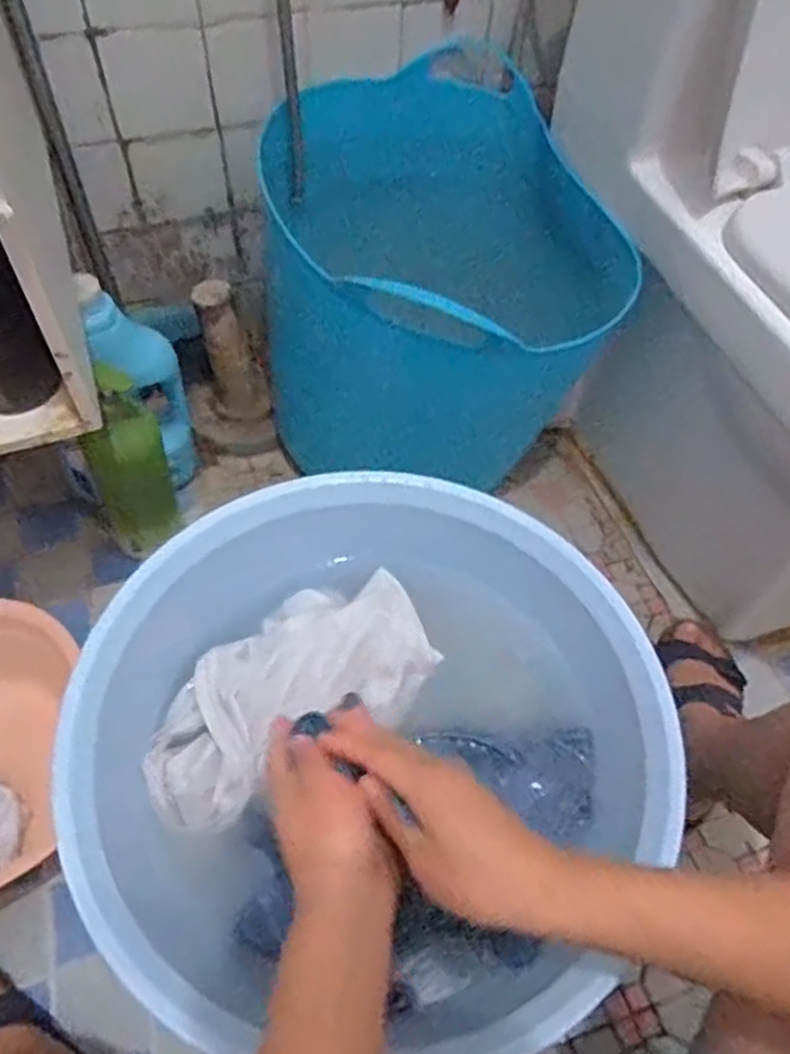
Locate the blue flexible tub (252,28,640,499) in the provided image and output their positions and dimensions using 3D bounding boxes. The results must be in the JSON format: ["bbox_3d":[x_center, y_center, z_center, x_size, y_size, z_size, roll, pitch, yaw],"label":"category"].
[{"bbox_3d":[0.057,-0.307,0.962,0.423,0.395,0.305,-2,57,-5],"label":"blue flexible tub"}]

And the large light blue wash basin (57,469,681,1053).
[{"bbox_3d":[-0.015,0.156,0.551,0.383,0.146,0.380,1,57,-2],"label":"large light blue wash basin"}]

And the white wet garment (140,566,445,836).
[{"bbox_3d":[-0.084,0.118,0.565,0.228,0.042,0.127,-28,62,-20],"label":"white wet garment"}]

